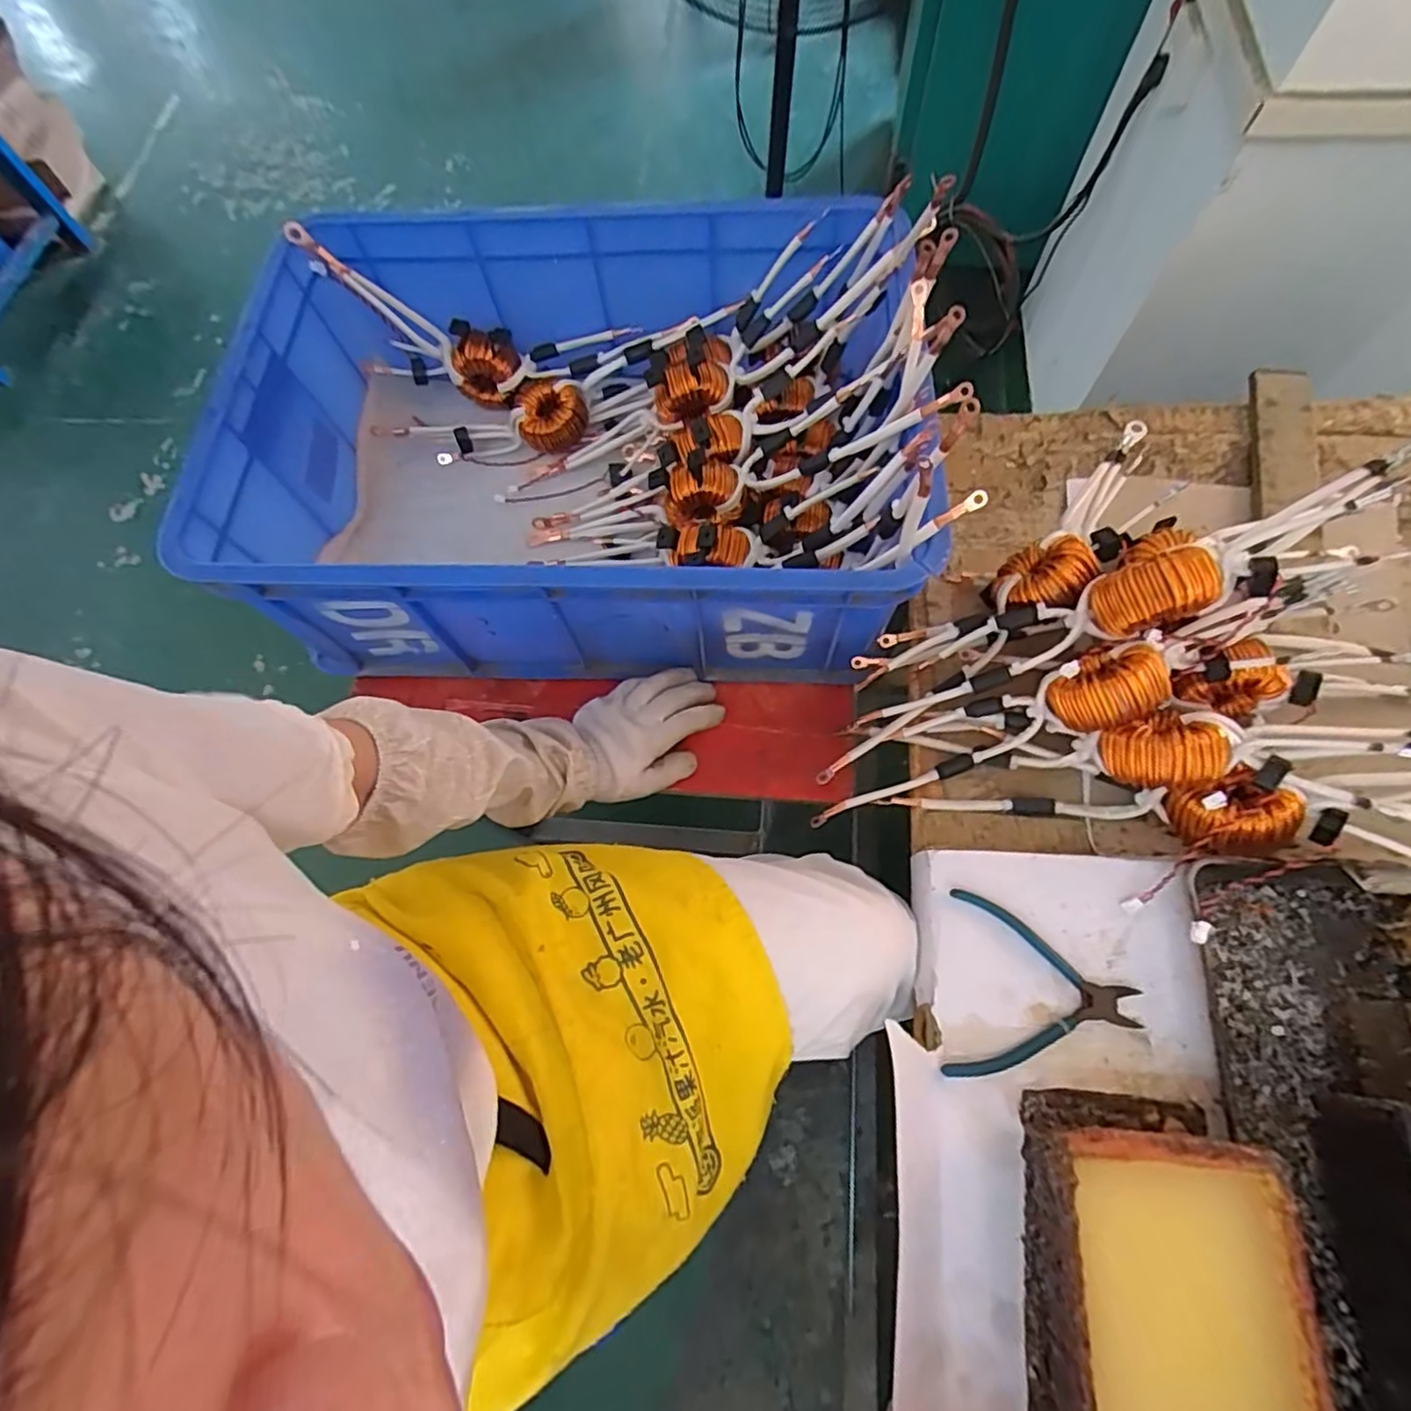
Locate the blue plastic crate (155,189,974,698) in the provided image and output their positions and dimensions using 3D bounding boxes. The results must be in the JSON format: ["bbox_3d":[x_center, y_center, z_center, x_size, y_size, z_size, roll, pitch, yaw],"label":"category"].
[{"bbox_3d":[-0.125,-0.247,0.650,0.596,0.207,0.414,-1,69,3],"label":"blue plastic crate"}]

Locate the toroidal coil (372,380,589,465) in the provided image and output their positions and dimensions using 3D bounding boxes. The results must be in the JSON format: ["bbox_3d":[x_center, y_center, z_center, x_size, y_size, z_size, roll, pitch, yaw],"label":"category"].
[{"bbox_3d":[-0.259,-0.328,0.757,0.249,0.050,0.076,0,69,3],"label":"toroidal coil"}]

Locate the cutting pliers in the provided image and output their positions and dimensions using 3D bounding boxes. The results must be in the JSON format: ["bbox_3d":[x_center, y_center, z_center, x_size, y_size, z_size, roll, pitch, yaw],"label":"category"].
[{"bbox_3d":[0.243,0.213,0.479,0.131,0.007,0.125,11,70,7],"label":"cutting pliers"}]

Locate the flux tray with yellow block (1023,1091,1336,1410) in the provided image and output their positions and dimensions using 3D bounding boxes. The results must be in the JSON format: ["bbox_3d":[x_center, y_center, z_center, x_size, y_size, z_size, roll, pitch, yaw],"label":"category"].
[{"bbox_3d":[0.268,0.361,0.389,0.134,0.067,0.216,3,69,4],"label":"flux tray with yellow block"}]

